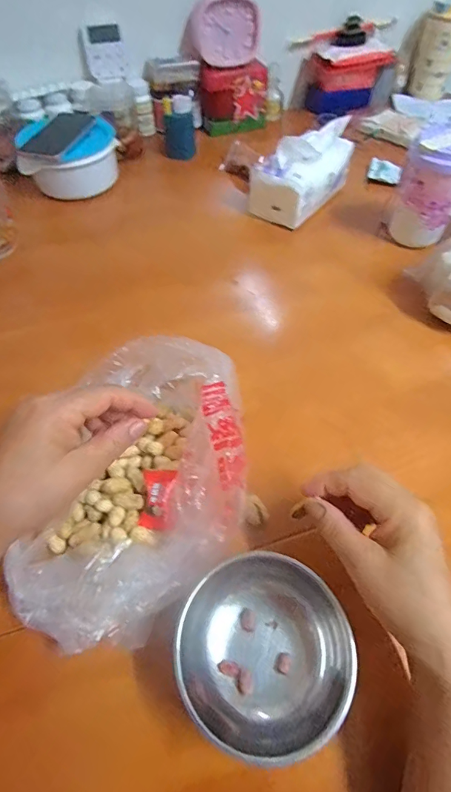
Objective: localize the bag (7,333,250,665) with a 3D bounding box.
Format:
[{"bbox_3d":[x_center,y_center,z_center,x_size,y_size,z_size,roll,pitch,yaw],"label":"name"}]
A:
[{"bbox_3d":[-0.069,0.064,0.345,0.167,0.081,0.247,7,55,7],"label":"bag"}]

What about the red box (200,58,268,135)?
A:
[{"bbox_3d":[0.016,-0.594,0.813,0.132,0.102,0.056,-2,55,-2],"label":"red box"}]

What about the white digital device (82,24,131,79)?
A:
[{"bbox_3d":[-0.214,-0.618,0.732,0.073,0.069,0.016,-16,56,-11],"label":"white digital device"}]

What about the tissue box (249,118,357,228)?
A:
[{"bbox_3d":[0.119,-0.352,0.640,0.097,0.102,0.155,32,61,20],"label":"tissue box"}]

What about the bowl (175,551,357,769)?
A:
[{"bbox_3d":[0.026,0.178,0.283,0.110,0.050,0.113,0,55,0],"label":"bowl"}]

